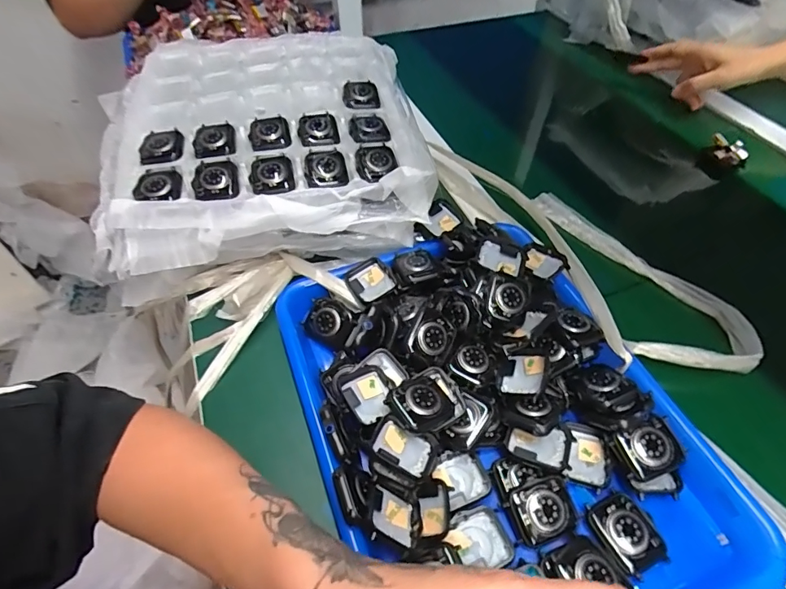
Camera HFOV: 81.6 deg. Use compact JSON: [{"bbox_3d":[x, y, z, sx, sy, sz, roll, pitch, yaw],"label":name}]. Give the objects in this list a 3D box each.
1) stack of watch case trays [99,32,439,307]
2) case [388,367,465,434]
[{"bbox_3d":[-0.143,-0.175,0.509,0.330,0.076,0.350,-12,51,-8],"label":"stack of watch case trays"},{"bbox_3d":[0.024,0.075,0.324,0.053,0.012,0.042,-13,54,-36],"label":"case"}]

